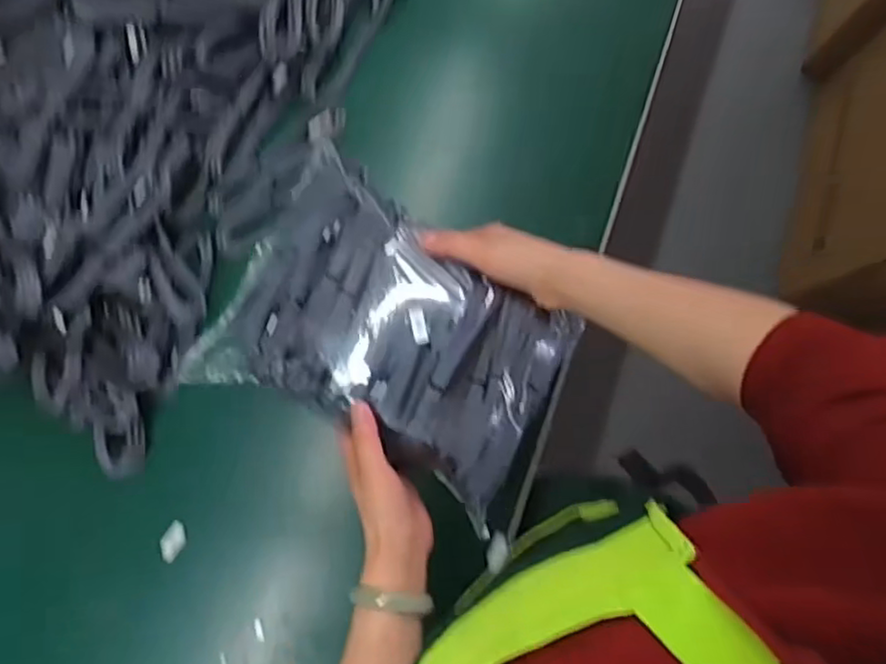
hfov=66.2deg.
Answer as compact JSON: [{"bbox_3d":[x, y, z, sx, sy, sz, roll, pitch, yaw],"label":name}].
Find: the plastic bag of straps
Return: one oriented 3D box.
[{"bbox_3d":[-0.041,0.000,0.544,0.275,0.065,0.200,28,83,3],"label":"plastic bag of straps"}]

